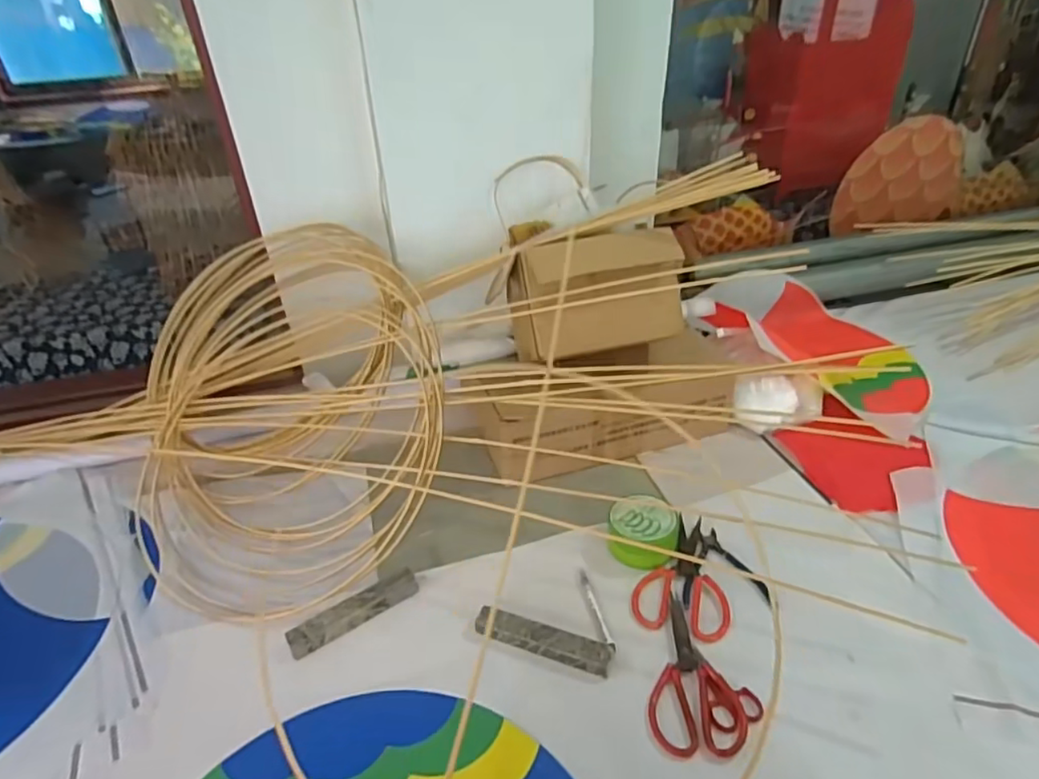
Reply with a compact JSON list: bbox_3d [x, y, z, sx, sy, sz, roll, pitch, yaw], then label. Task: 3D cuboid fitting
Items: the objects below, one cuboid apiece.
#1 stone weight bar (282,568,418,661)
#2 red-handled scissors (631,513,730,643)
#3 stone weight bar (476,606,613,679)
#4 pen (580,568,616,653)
[{"bbox_3d":[-0.221,0.296,0.812,0.177,0.032,0.031,-24,41,-27],"label":"stone weight bar"},{"bbox_3d":[0.231,0.257,0.855,0.125,0.025,0.200,7,37,14],"label":"red-handled scissors"},{"bbox_3d":[0.027,0.318,0.768,0.178,0.019,0.036,11,37,19],"label":"stone weight bar"},{"bbox_3d":[0.104,0.292,0.812,0.012,0.013,0.135,-9,36,-8],"label":"pen"}]

